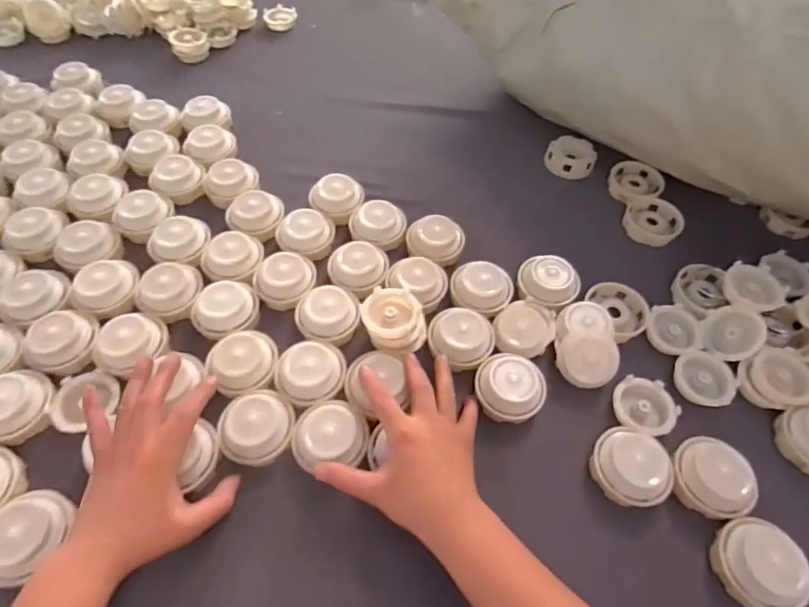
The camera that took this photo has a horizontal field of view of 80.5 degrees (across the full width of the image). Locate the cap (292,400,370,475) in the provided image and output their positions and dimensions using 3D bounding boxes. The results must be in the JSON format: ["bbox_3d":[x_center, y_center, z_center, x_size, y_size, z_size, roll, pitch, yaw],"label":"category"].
[{"bbox_3d":[-0.064,0.107,0.404,0.062,0.021,0.061,-14,59,-9],"label":"cap"}]

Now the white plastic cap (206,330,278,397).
[{"bbox_3d":[-0.149,0.053,0.439,0.060,0.022,0.054,-16,59,-11],"label":"white plastic cap"}]

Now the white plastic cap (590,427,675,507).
[{"bbox_3d":[0.190,0.137,0.401,0.054,0.034,0.062,-19,60,-12],"label":"white plastic cap"}]

